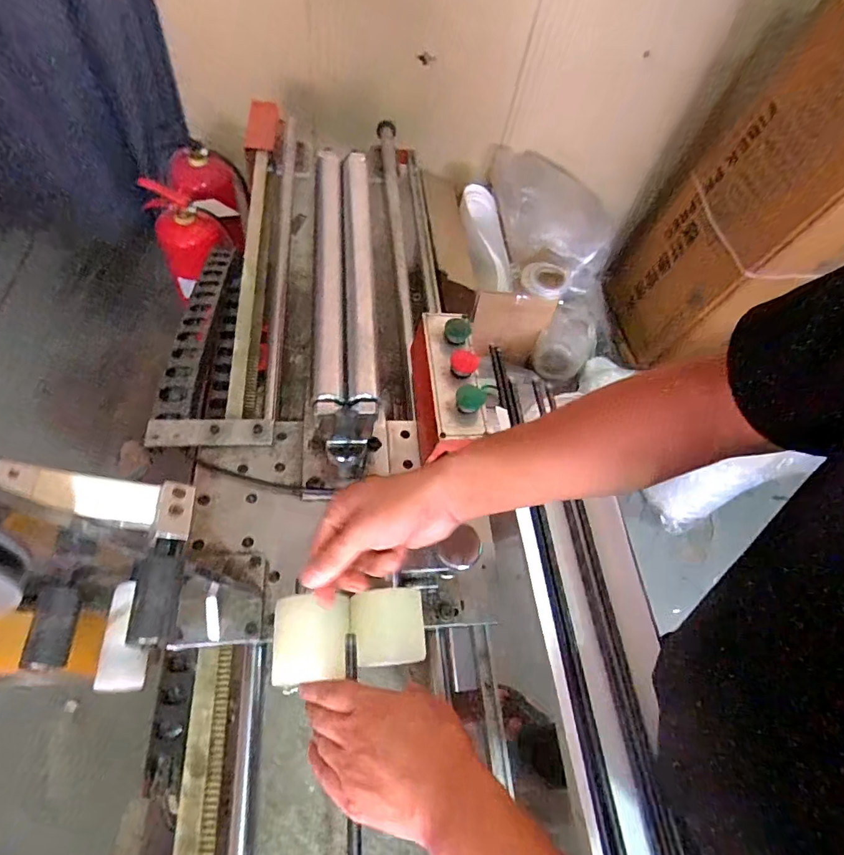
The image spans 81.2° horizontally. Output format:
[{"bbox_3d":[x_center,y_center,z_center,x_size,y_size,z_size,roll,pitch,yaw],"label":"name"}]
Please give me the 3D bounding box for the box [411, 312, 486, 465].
[{"bbox_3d":[0.037,-0.056,0.720,0.090,0.115,0.223,-3,52,-3],"label":"box"}]

